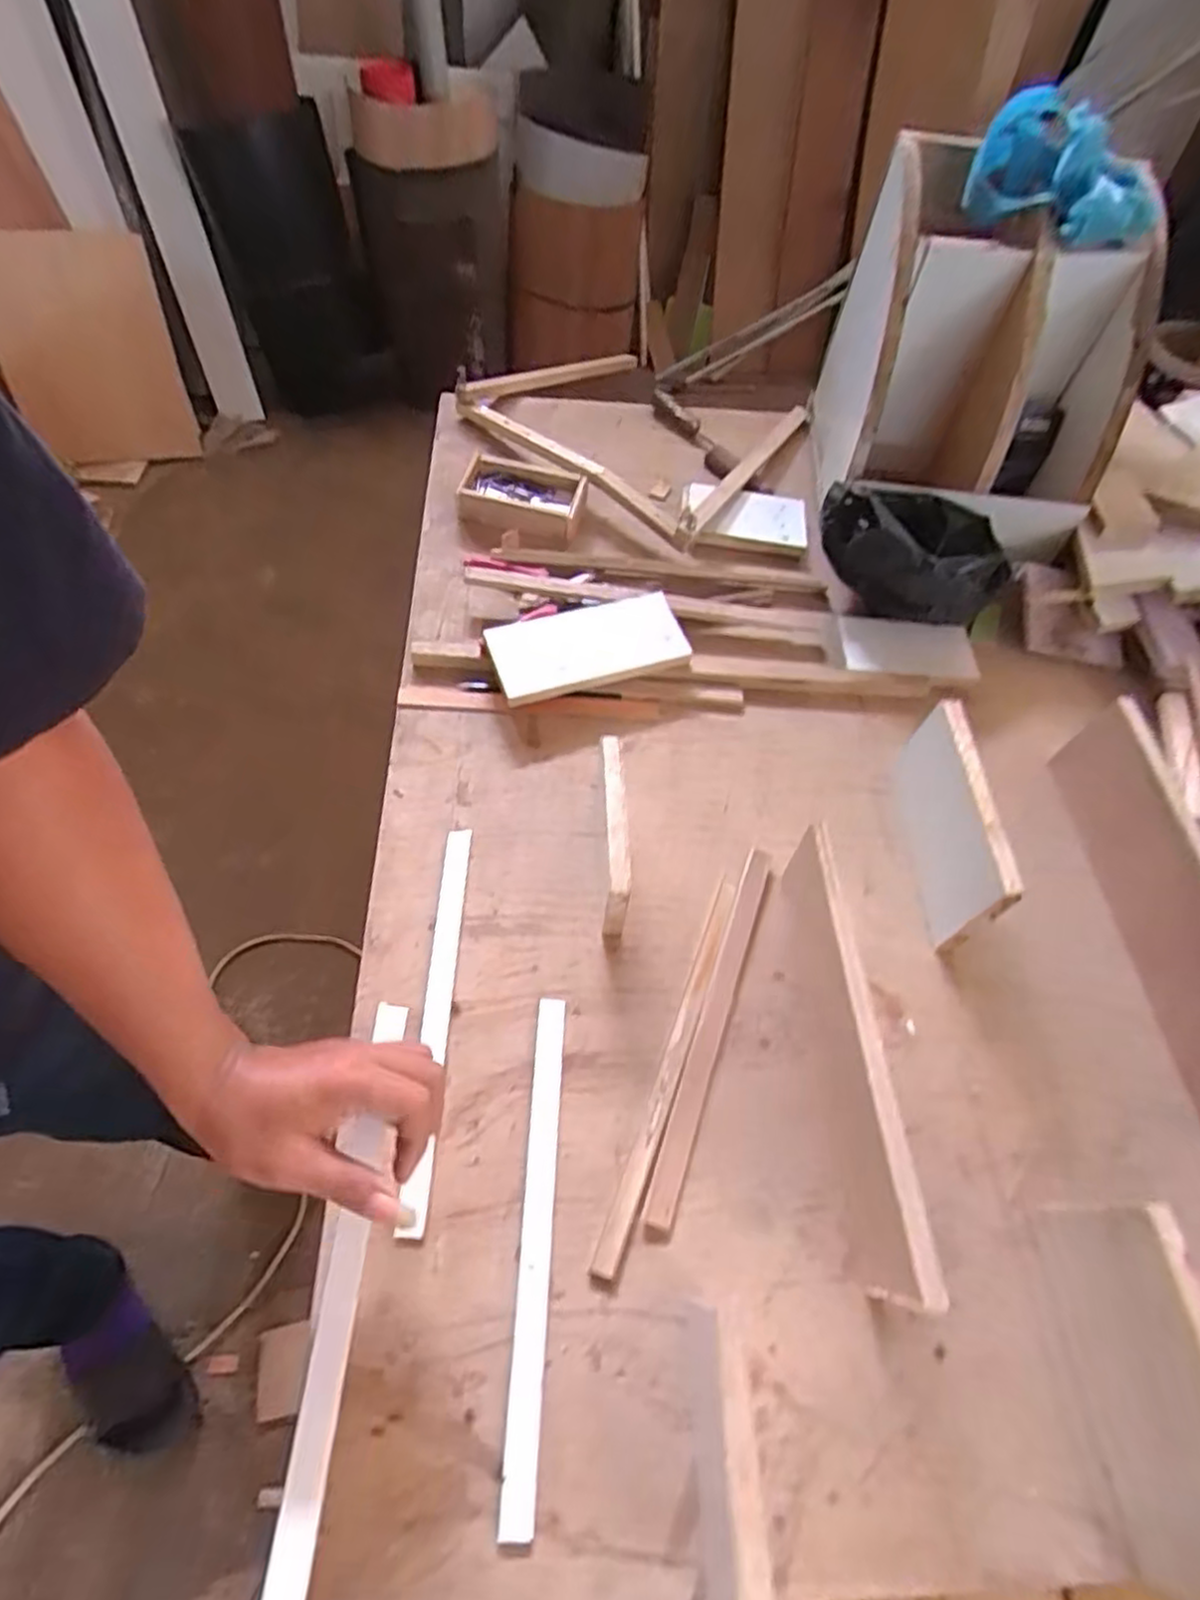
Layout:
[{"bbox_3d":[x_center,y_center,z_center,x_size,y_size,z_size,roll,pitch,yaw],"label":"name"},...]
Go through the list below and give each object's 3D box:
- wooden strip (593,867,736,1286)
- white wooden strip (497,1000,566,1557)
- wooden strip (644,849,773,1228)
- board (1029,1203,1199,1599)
[{"bbox_3d":[0.059,0.201,0.560,0.018,0.010,0.310,21,59,7],"label":"wooden strip"},{"bbox_3d":[-0.044,0.298,0.496,0.022,0.012,0.312,5,59,-3],"label":"white wooden strip"},{"bbox_3d":[0.094,0.179,0.583,0.022,0.010,0.310,20,59,6],"label":"wooden strip"},{"bbox_3d":[0.330,0.352,0.422,0.019,0.105,0.190,5,56,-13],"label":"board"}]

